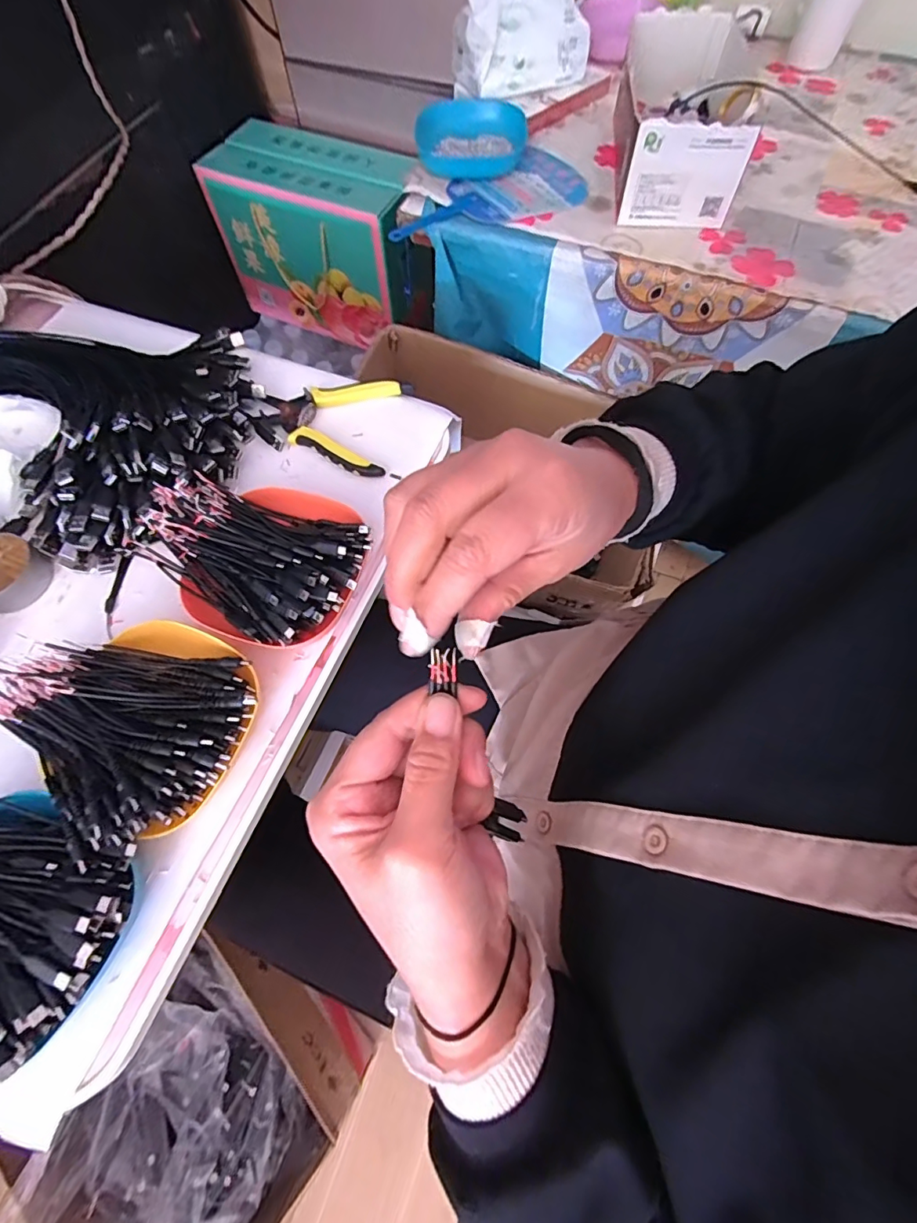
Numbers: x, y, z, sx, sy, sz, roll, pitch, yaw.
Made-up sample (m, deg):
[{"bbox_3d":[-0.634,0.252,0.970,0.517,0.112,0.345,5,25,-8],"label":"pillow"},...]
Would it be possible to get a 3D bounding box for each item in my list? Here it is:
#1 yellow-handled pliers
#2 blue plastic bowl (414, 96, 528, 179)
[{"bbox_3d":[-0.130,-0.189,0.501,0.142,0.013,0.114,9,68,4],"label":"yellow-handled pliers"},{"bbox_3d":[0.017,-0.597,0.638,0.138,0.031,0.141,0,67,0],"label":"blue plastic bowl"}]

